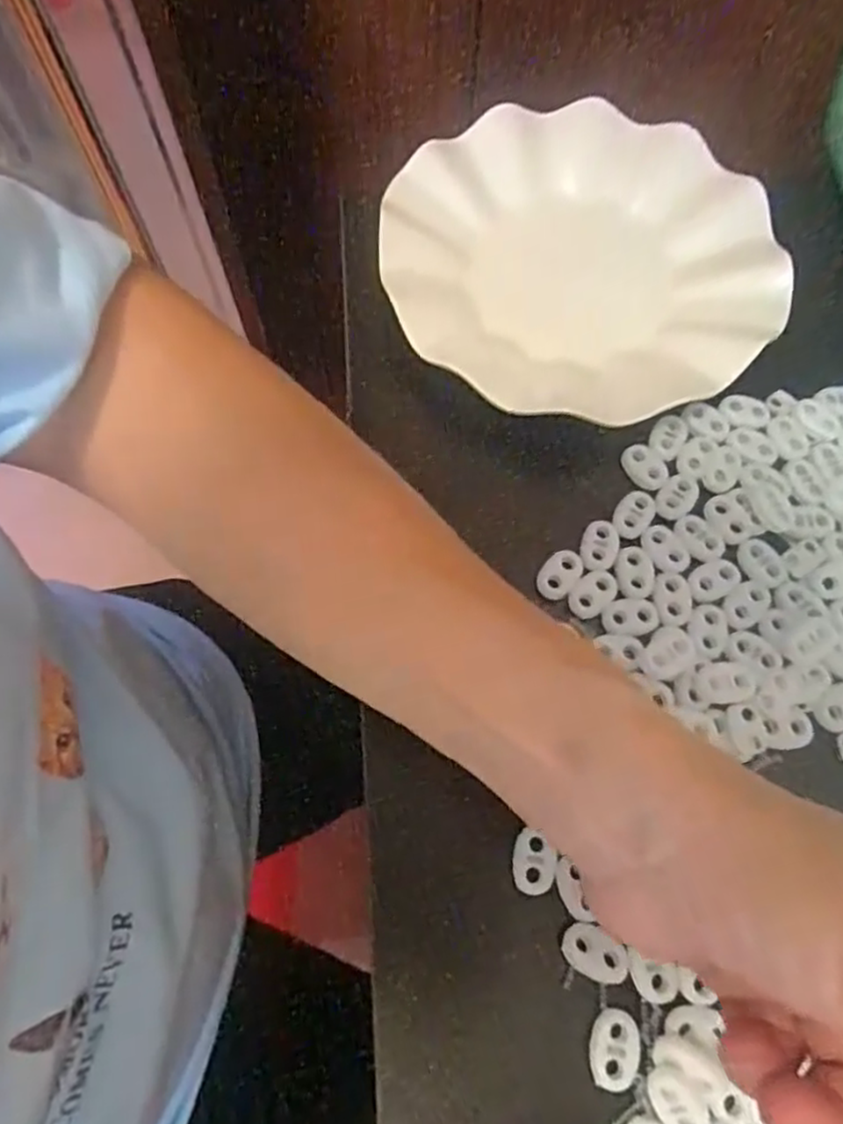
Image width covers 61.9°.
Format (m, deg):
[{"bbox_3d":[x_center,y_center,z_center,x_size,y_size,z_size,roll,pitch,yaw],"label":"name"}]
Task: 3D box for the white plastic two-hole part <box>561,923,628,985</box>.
[{"bbox_3d":[0.059,0.132,0.237,0.022,0.004,0.015,28,71,10],"label":"white plastic two-hole part"}]

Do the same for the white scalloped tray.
[{"bbox_3d":[0.073,-0.147,0.342,0.180,0.030,0.185,-12,69,-5],"label":"white scalloped tray"}]

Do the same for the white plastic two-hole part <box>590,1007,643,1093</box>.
[{"bbox_3d":[0.064,0.158,0.227,0.016,0.004,0.023,13,69,4],"label":"white plastic two-hole part"}]

